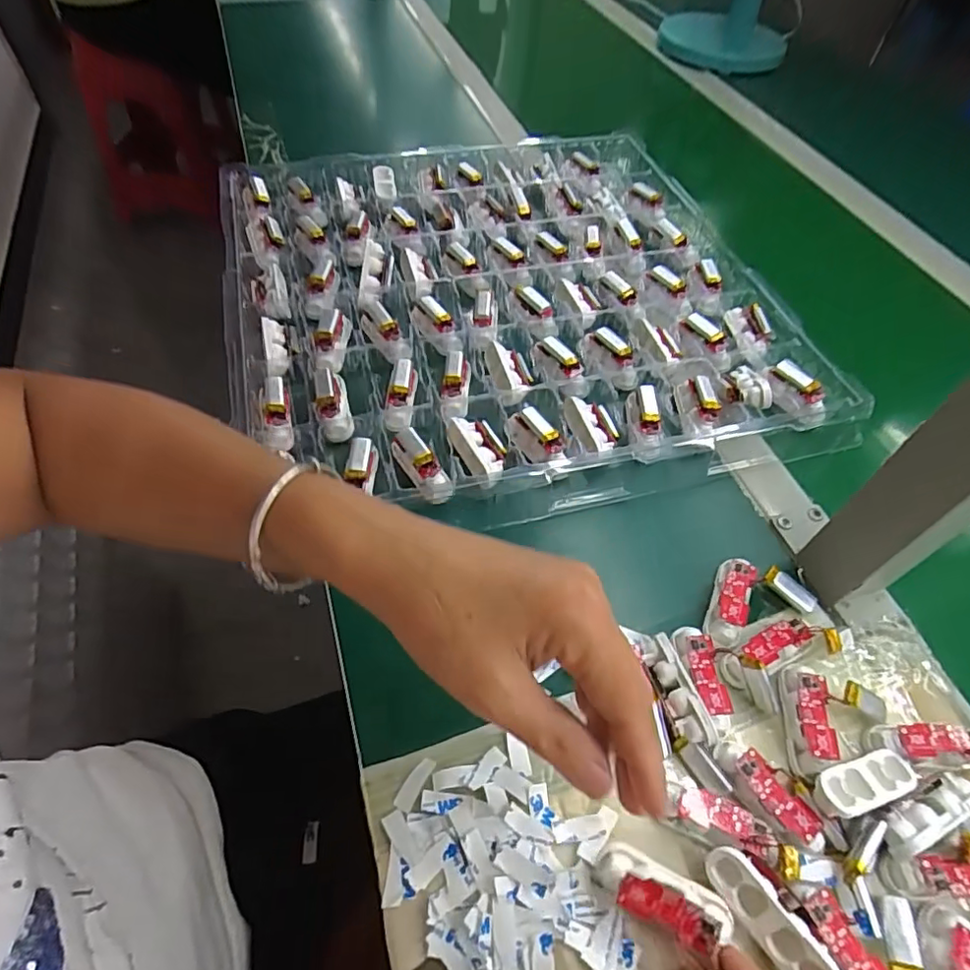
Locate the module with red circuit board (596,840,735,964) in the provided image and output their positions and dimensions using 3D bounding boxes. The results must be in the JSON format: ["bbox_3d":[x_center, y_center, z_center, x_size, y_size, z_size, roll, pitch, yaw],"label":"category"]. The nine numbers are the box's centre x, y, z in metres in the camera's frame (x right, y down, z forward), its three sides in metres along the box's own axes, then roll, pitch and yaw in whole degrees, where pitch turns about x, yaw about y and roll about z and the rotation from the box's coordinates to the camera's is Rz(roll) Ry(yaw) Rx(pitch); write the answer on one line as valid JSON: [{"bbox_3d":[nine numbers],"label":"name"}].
[{"bbox_3d":[0.080,0.186,0.261,0.059,0.015,0.025,23,58,19],"label":"module with red circuit board"}]

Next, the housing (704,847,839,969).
[{"bbox_3d":[0.129,0.195,0.259,0.020,0.015,0.063,-54,55,17],"label":"housing"}]

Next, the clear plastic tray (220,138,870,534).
[{"bbox_3d":[0.013,-0.177,0.518,0.452,0.035,0.462,-12,56,-12],"label":"clear plastic tray"}]

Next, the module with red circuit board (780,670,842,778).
[{"bbox_3d":[0.177,0.128,0.316,0.017,0.020,0.054,6,54,0],"label":"module with red circuit board"}]

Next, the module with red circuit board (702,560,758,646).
[{"bbox_3d":[0.150,0.072,0.355,0.021,0.016,0.056,21,55,10],"label":"module with red circuit board"}]

